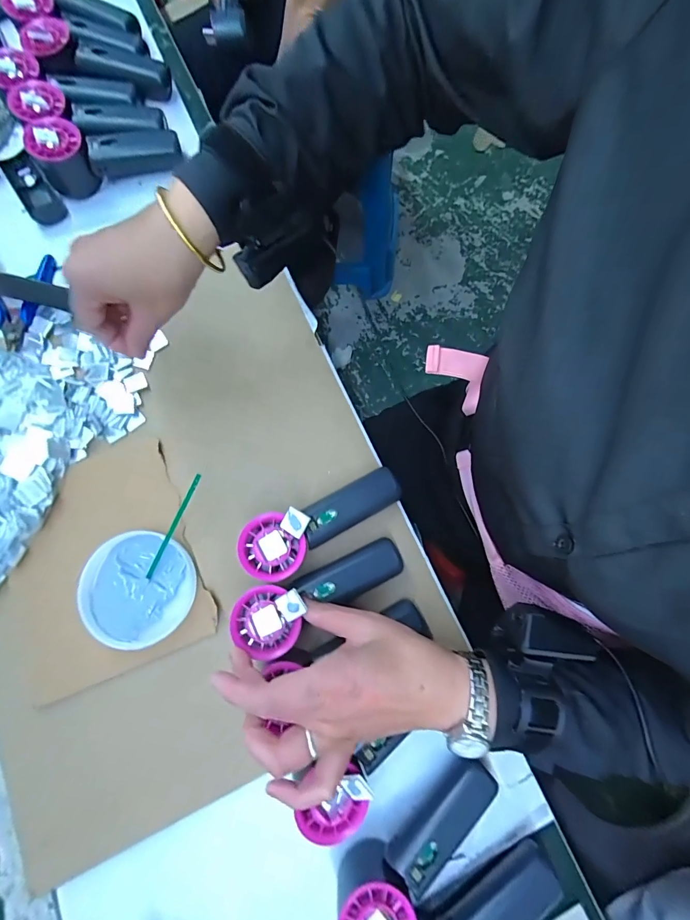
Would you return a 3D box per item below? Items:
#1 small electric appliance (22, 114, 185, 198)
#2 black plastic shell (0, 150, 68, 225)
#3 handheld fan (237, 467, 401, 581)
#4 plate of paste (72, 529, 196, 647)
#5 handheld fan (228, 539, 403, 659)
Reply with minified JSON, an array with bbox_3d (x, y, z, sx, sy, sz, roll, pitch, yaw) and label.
[{"bbox_3d":[-0.273,-0.358,0.452,0.154,0.059,0.059,-20,79,-3],"label":"small electric appliance"},{"bbox_3d":[-0.375,-0.327,0.467,0.036,0.014,0.111,-37,80,-6],"label":"black plastic shell"},{"bbox_3d":[-0.018,0.058,0.362,0.150,0.064,0.053,-26,79,-4],"label":"handheld fan"},{"bbox_3d":[-0.194,0.119,0.367,0.103,0.022,0.096,0,78,1],"label":"plate of paste"},{"bbox_3d":[-0.020,0.115,0.335,0.154,0.030,0.051,-21,78,-17],"label":"handheld fan"}]

